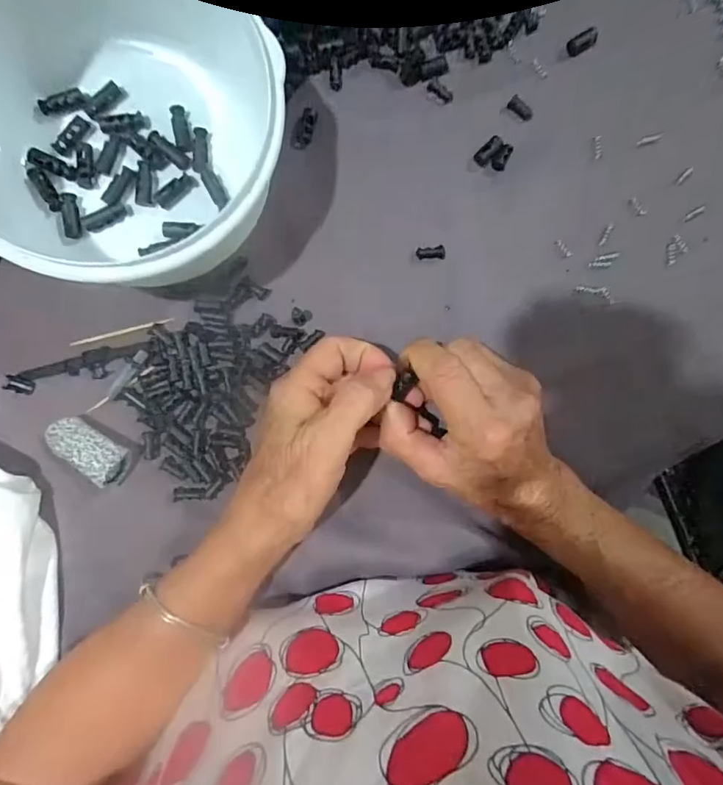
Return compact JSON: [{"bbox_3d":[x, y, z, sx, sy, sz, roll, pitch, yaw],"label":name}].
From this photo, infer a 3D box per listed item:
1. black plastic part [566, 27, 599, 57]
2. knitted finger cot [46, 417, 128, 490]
[{"bbox_3d":[0.140,-0.223,0.310,0.019,0.006,0.011,-29,92,-6],"label":"black plastic part"},{"bbox_3d":[-0.158,0.032,0.280,0.043,0.013,0.025,34,86,-4],"label":"knitted finger cot"}]

